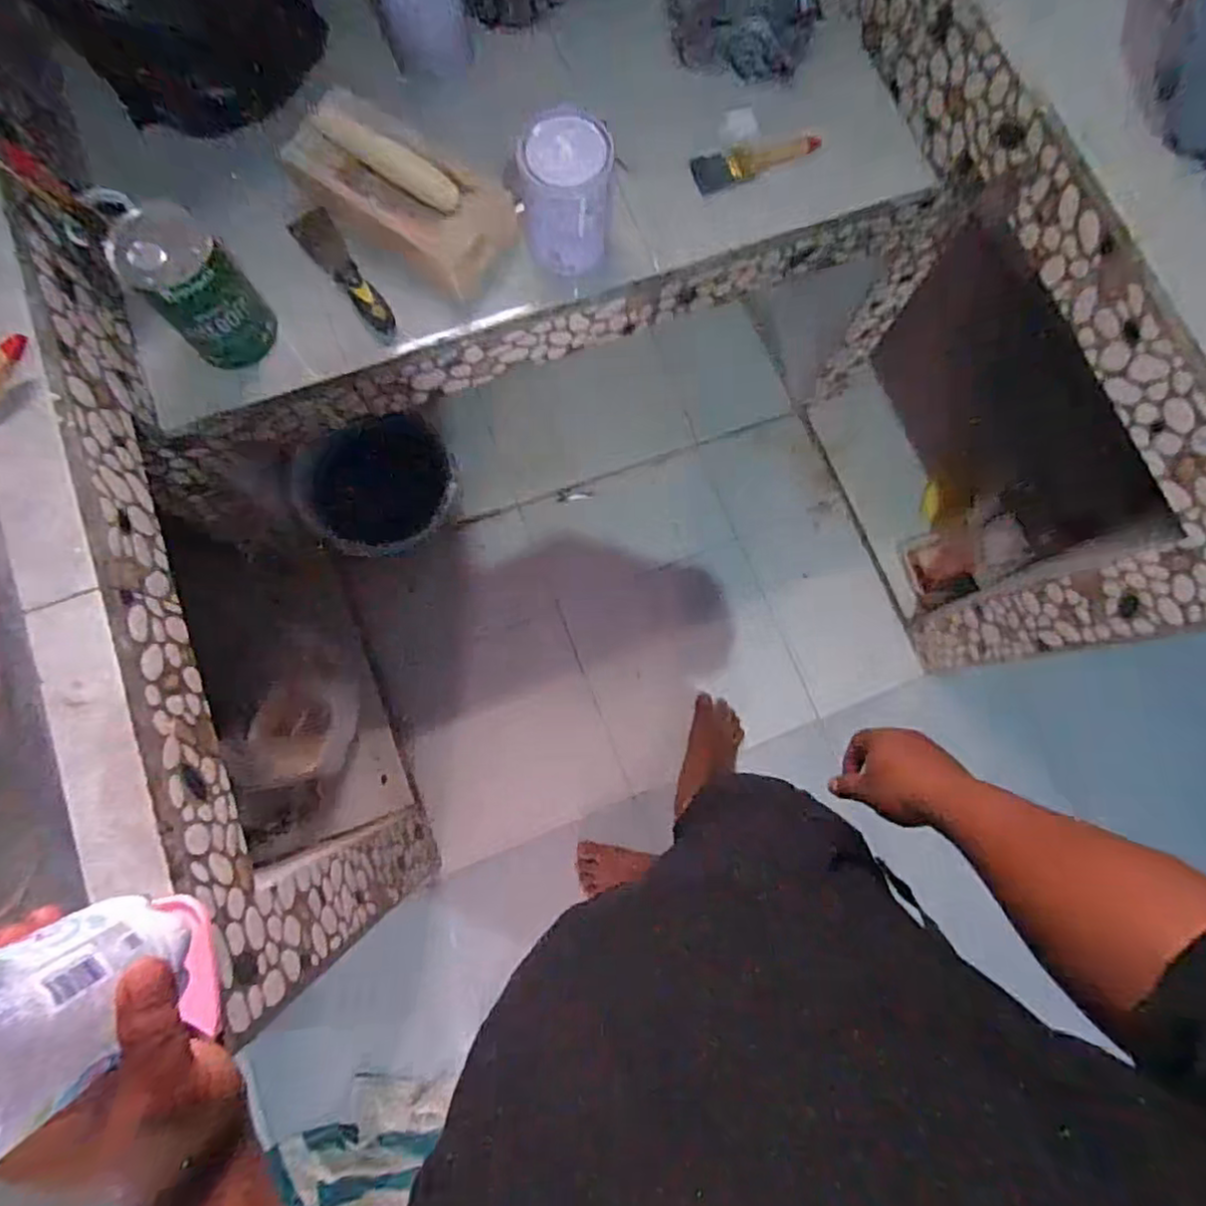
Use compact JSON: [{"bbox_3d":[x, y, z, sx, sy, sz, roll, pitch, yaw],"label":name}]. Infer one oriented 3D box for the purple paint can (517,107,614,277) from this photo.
[{"bbox_3d":[-0.039,-0.453,0.724,0.095,0.119,0.101,0,79,-1],"label":"purple paint can"}]

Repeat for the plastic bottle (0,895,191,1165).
[{"bbox_3d":[-0.230,0.172,0.263,0.070,0.099,0.067,0,79,-1],"label":"plastic bottle"}]

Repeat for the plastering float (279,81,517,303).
[{"bbox_3d":[-0.229,-0.472,0.749,0.250,0.043,0.135,36,95,-6],"label":"plastering float"}]

